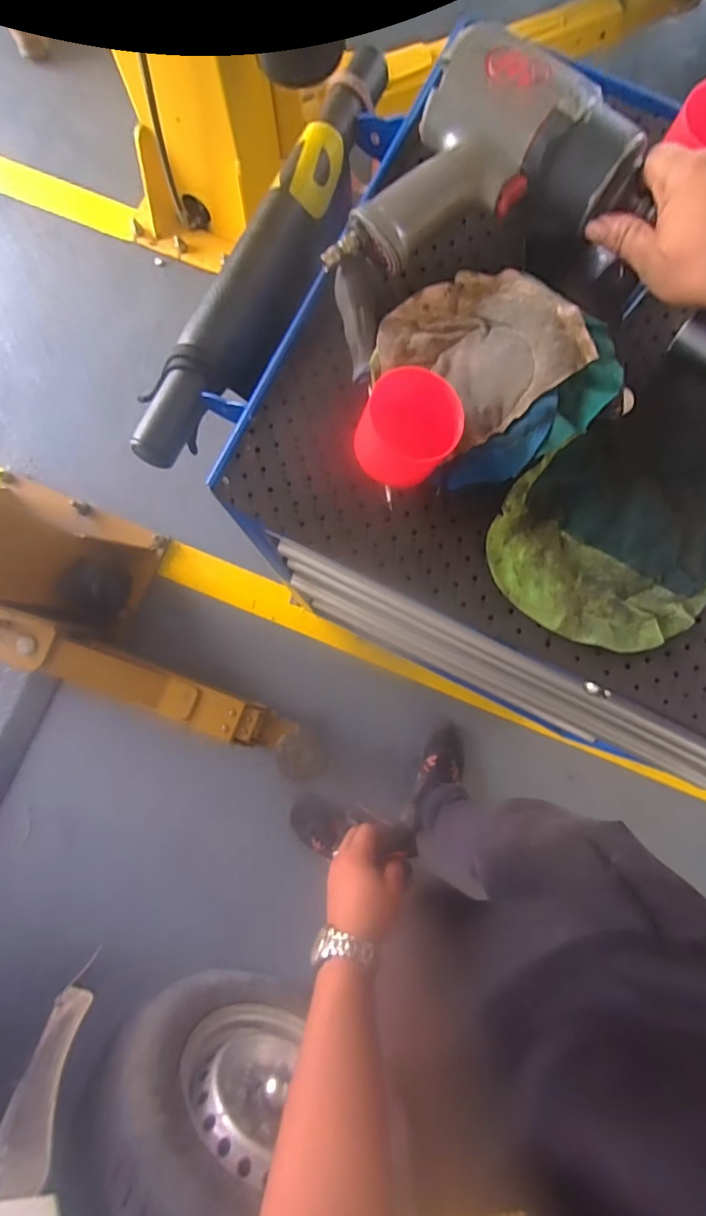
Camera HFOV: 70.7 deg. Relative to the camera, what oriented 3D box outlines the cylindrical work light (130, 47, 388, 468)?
[{"bbox_3d":[-0.070,-0.309,0.450,0.057,0.049,0.414,27,83,2],"label":"cylindrical work light"}]

